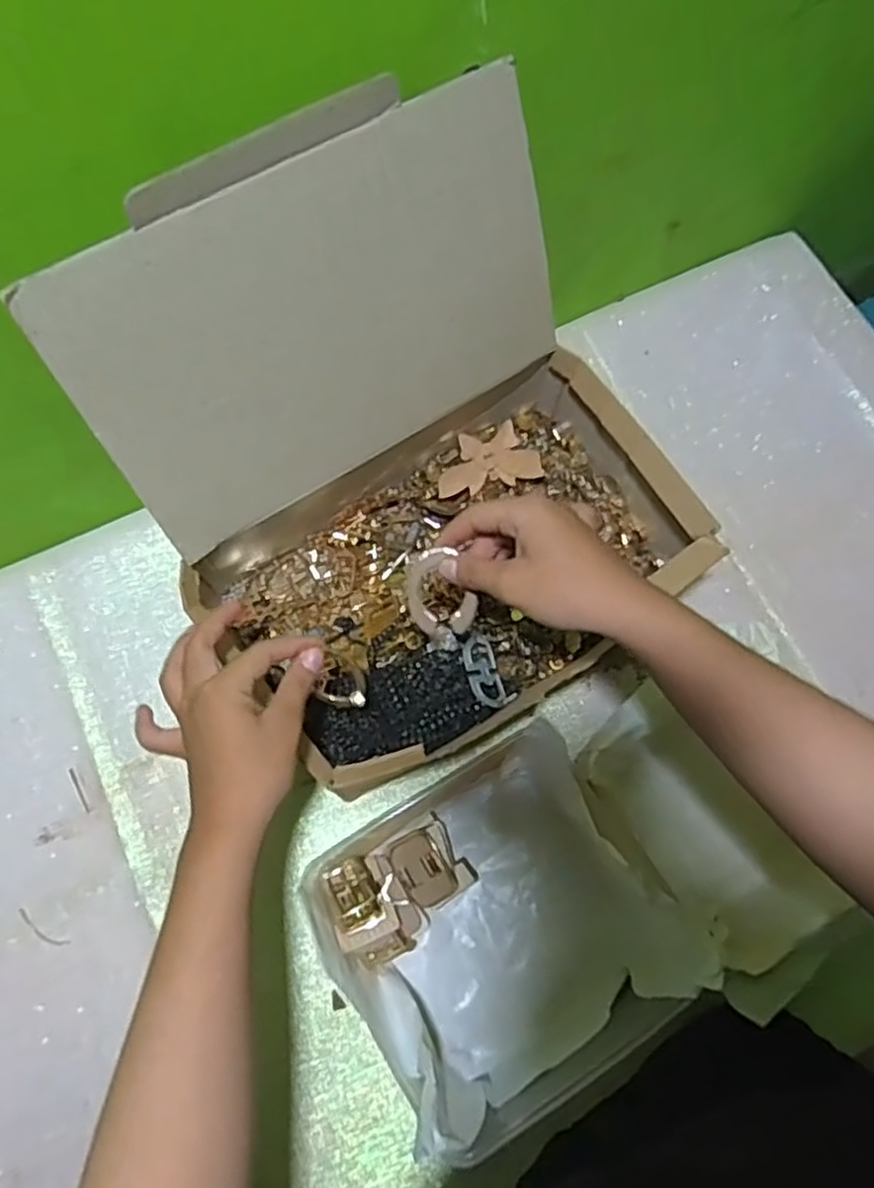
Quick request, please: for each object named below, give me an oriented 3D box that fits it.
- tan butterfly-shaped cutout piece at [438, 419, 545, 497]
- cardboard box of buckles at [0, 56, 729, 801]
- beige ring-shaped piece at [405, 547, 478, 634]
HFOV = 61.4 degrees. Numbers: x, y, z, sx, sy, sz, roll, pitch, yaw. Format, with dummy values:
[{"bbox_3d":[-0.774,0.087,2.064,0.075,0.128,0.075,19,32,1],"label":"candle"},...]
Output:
[{"bbox_3d":[0.041,-0.109,0.592,0.083,0.009,0.053,-13,67,17],"label":"tan butterfly-shaped cutout piece"},{"bbox_3d":[-0.005,-0.077,0.472,0.316,0.278,0.286,-32,74,-11],"label":"cardboard box of buckles"},{"bbox_3d":[0.000,0.001,0.446,0.040,0.006,0.052,-30,92,16],"label":"beige ring-shaped piece"}]

